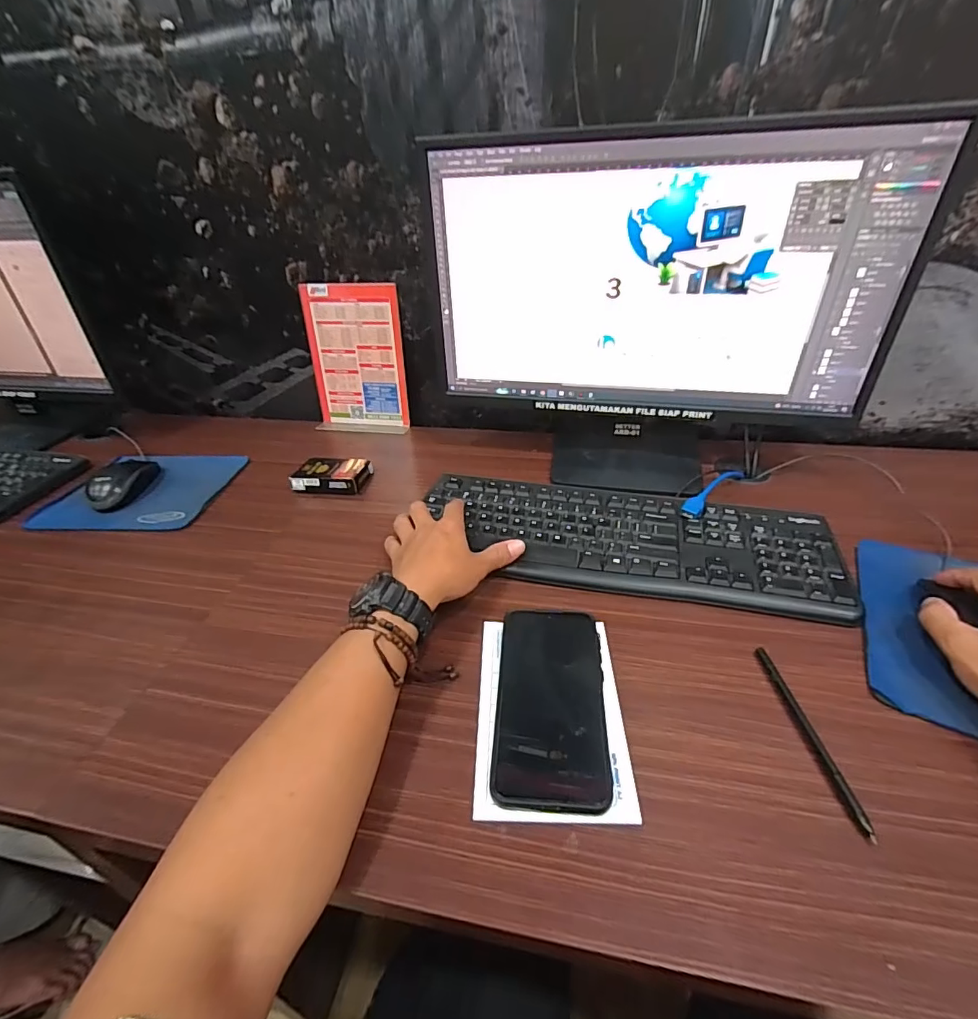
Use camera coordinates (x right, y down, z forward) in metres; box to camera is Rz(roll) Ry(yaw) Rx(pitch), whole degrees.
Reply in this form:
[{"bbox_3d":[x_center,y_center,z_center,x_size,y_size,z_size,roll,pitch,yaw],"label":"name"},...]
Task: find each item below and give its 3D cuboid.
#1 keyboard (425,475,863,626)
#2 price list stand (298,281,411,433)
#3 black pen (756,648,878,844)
[{"bbox_3d":[0.133,0.026,0.521,0.421,0.016,0.165,11,38,18],"label":"keyboard"},{"bbox_3d":[-0.206,-0.225,0.749,0.151,0.206,0.052,5,38,13],"label":"price list stand"},{"bbox_3d":[0.228,0.156,0.348,0.008,0.009,0.139,-3,36,0],"label":"black pen"}]

